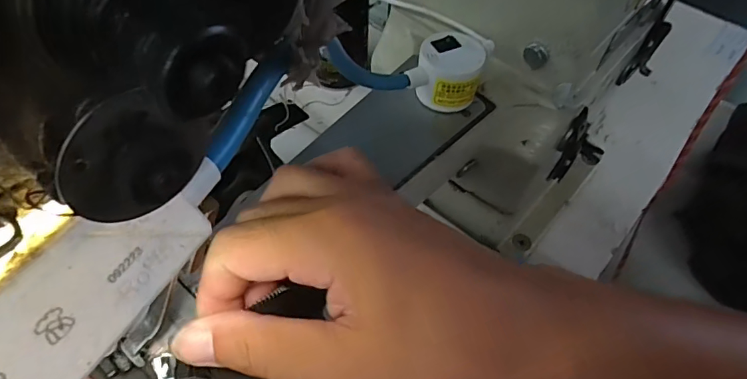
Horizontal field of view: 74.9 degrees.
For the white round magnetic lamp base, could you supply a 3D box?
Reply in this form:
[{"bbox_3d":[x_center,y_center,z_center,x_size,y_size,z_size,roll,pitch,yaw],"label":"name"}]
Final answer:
[{"bbox_3d":[0.043,-0.067,0.281,0.037,0.033,0.037,0,55,0],"label":"white round magnetic lamp base"}]

